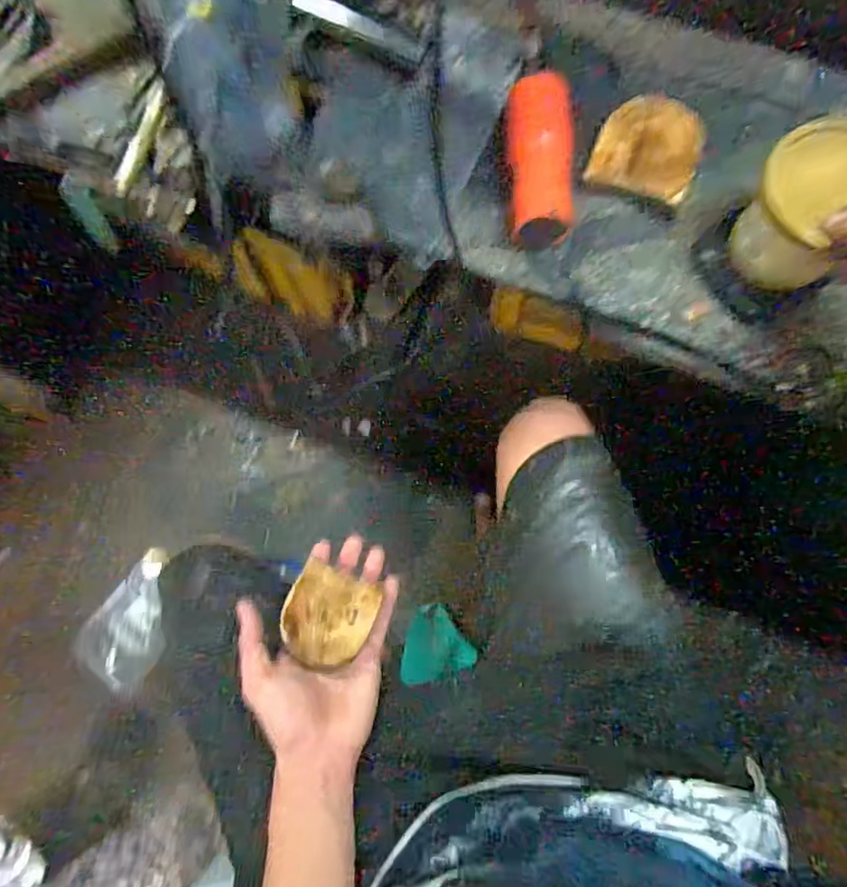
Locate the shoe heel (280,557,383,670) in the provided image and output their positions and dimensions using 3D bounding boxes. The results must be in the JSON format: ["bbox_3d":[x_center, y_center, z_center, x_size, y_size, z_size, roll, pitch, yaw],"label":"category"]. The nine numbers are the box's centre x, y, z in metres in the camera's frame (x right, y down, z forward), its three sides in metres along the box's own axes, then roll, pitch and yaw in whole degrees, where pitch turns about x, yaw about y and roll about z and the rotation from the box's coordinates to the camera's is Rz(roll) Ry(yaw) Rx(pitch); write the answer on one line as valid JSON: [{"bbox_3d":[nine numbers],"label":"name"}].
[{"bbox_3d":[-0.081,0.147,0.495,0.073,0.007,0.078,26,47,-5],"label":"shoe heel"}]

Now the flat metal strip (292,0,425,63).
[{"bbox_3d":[-0.053,-0.349,0.489,0.110,0.004,0.019,16,89,-12],"label":"flat metal strip"}]

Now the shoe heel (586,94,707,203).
[{"bbox_3d":[0.174,-0.227,0.449,0.076,0.019,0.084,23,79,6],"label":"shoe heel"}]

